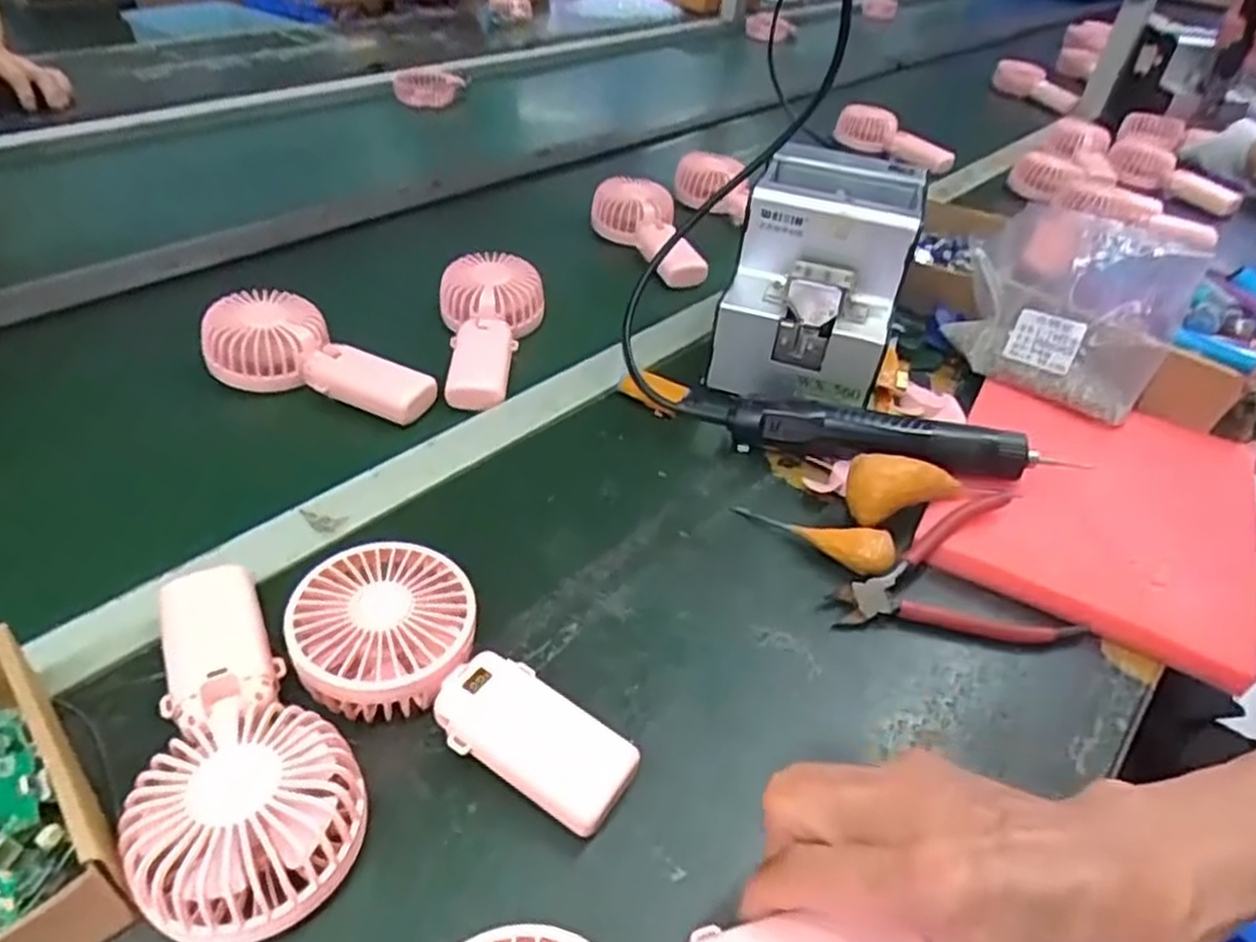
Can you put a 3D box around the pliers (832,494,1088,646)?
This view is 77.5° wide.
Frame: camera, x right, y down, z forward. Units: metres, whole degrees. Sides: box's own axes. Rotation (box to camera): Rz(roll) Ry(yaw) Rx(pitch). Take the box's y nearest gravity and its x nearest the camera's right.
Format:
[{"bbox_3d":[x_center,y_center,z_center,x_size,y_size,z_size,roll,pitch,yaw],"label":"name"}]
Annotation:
[{"bbox_3d":[0.197,0.057,0.495,0.138,0.027,0.108,4,40,-4],"label":"pliers"}]

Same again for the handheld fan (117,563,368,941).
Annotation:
[{"bbox_3d":[-0.176,0.113,0.360,0.088,0.045,0.188,-12,44,-21],"label":"handheld fan"}]

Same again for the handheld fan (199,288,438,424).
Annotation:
[{"bbox_3d":[-0.232,-0.088,0.595,0.174,0.040,0.081,17,41,12],"label":"handheld fan"}]

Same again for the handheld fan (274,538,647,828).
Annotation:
[{"bbox_3d":[-0.079,0.100,0.386,0.180,0.044,0.086,20,42,15],"label":"handheld fan"}]

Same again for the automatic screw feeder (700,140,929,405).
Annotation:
[{"bbox_3d":[0.151,-0.150,0.636,0.125,0.160,0.168,14,41,10],"label":"automatic screw feeder"}]

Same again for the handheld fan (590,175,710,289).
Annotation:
[{"bbox_3d":[0.022,-0.248,0.826,0.085,0.063,0.168,-10,42,-18],"label":"handheld fan"}]

